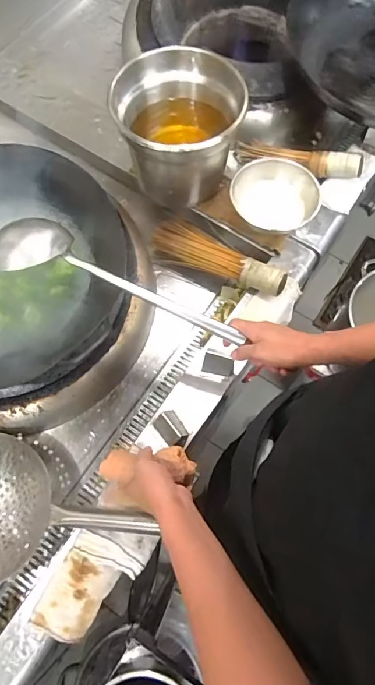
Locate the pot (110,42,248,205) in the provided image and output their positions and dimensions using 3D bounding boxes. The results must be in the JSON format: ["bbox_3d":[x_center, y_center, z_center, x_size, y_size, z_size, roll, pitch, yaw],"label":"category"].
[{"bbox_3d":[-0.013,-0.399,0.819,0.219,0.194,0.233,-1,69,2],"label":"pot"}]

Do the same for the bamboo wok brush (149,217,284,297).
[{"bbox_3d":[0.056,-0.163,0.836,0.277,0.052,0.065,30,73,12],"label":"bamboo wok brush"}]

